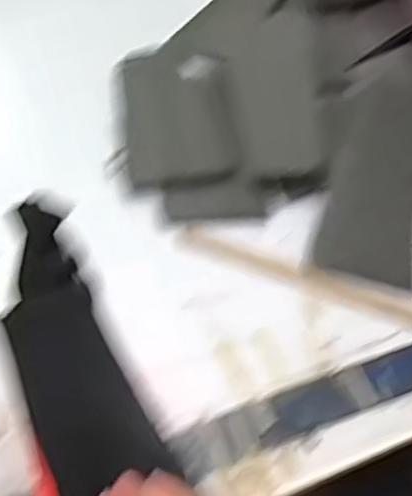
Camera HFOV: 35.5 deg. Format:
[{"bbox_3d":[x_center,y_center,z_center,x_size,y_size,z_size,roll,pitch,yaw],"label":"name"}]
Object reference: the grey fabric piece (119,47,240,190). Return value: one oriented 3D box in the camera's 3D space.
[{"bbox_3d":[-0.031,-0.150,0.680,0.108,0.021,0.201,-5,52,-7],"label":"grey fabric piece"}]

